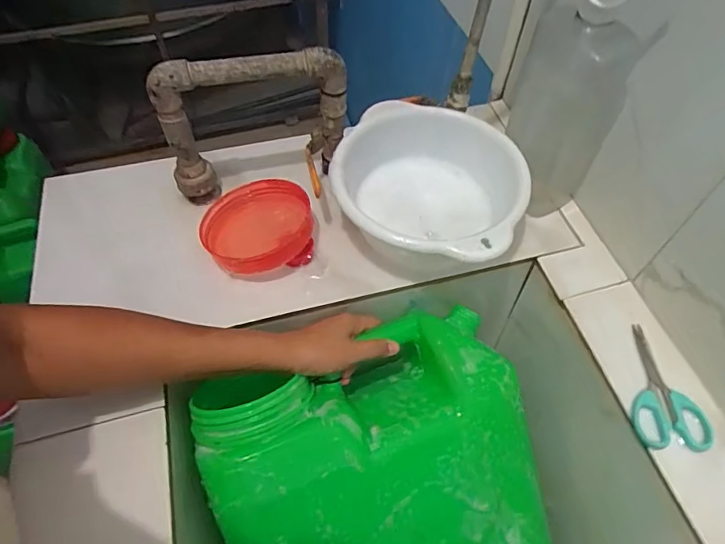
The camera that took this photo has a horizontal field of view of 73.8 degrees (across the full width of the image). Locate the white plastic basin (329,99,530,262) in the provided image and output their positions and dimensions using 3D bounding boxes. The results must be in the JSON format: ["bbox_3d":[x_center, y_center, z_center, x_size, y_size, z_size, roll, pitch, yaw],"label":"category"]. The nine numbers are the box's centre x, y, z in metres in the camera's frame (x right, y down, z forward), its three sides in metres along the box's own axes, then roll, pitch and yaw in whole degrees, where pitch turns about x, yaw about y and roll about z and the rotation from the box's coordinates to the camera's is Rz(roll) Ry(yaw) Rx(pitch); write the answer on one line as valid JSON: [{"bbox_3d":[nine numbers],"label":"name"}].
[{"bbox_3d":[0.068,-0.086,0.540,0.192,0.084,0.201,0,56,0],"label":"white plastic basin"}]

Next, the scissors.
[{"bbox_3d":[0.277,0.104,0.455,0.060,0.012,0.122,-1,56,0],"label":"scissors"}]

